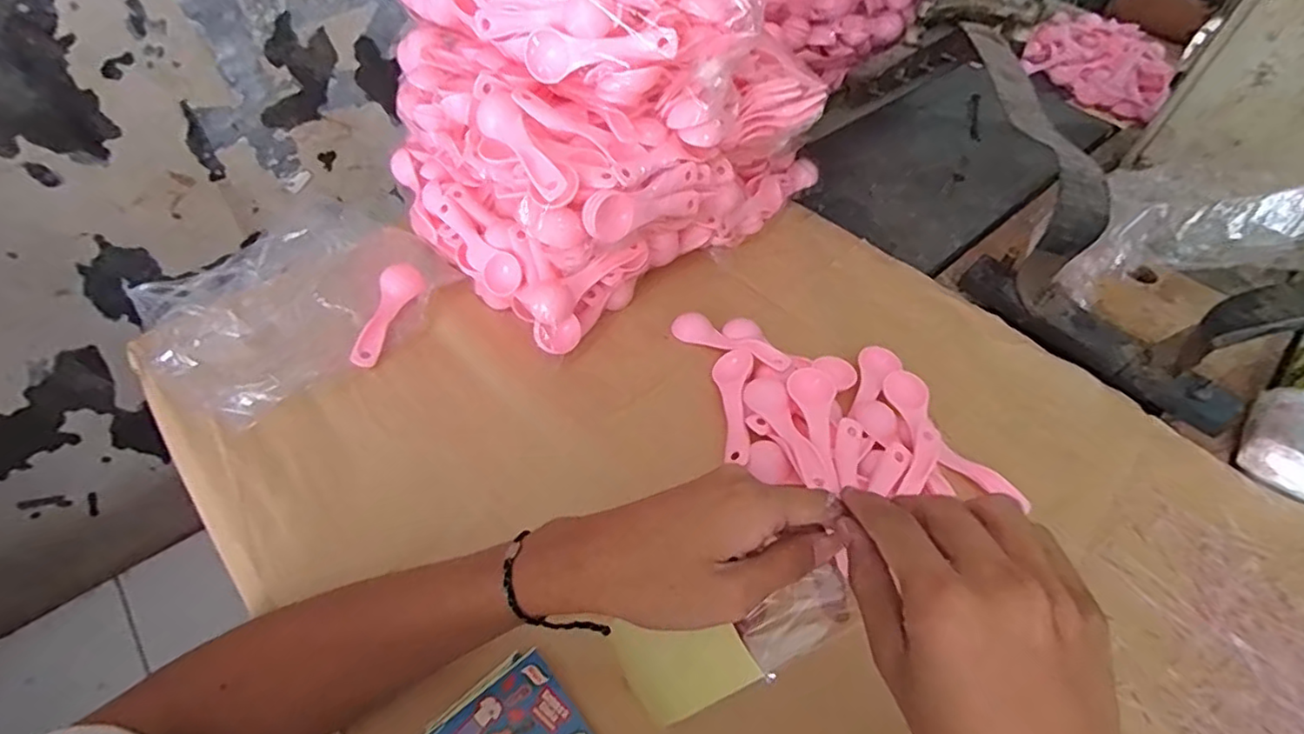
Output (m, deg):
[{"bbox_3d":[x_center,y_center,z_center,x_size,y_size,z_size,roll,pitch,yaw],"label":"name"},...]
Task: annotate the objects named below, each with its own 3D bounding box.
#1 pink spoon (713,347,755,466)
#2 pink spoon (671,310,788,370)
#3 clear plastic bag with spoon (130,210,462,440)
[{"bbox_3d":[0.064,0.027,0.474,0.028,0.021,0.106,6,48,-1],"label":"pink spoon"},{"bbox_3d":[0.066,-0.020,0.521,0.110,0.012,0.031,24,49,32],"label":"pink spoon"},{"bbox_3d":[-0.303,-0.065,0.520,0.191,0.033,0.220,39,61,23],"label":"clear plastic bag with spoon"}]

